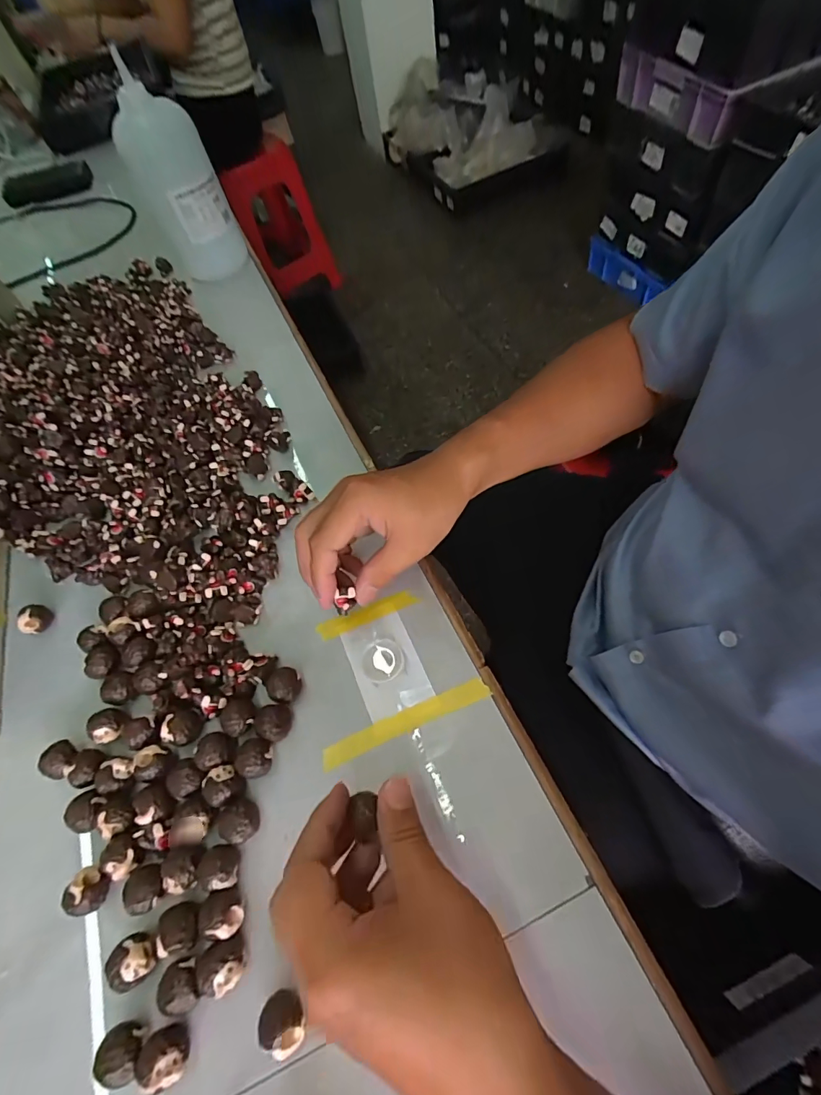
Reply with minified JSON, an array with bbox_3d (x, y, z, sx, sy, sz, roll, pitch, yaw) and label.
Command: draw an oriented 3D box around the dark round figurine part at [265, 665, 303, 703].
[{"bbox_3d":[-0.093,0.102,0.332,0.024,0.016,0.025,-2,62,3],"label":"dark round figurine part"}]

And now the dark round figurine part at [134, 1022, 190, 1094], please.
[{"bbox_3d":[-0.134,0.277,0.244,0.021,0.021,0.024,-33,65,-13],"label":"dark round figurine part"}]

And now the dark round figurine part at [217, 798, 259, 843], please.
[{"bbox_3d":[-0.113,0.178,0.291,0.024,0.015,0.024,-2,62,3],"label":"dark round figurine part"}]

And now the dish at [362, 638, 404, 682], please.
[{"bbox_3d":[-0.020,0.086,0.336,0.030,0.014,0.031,-2,62,3],"label":"dish"}]

